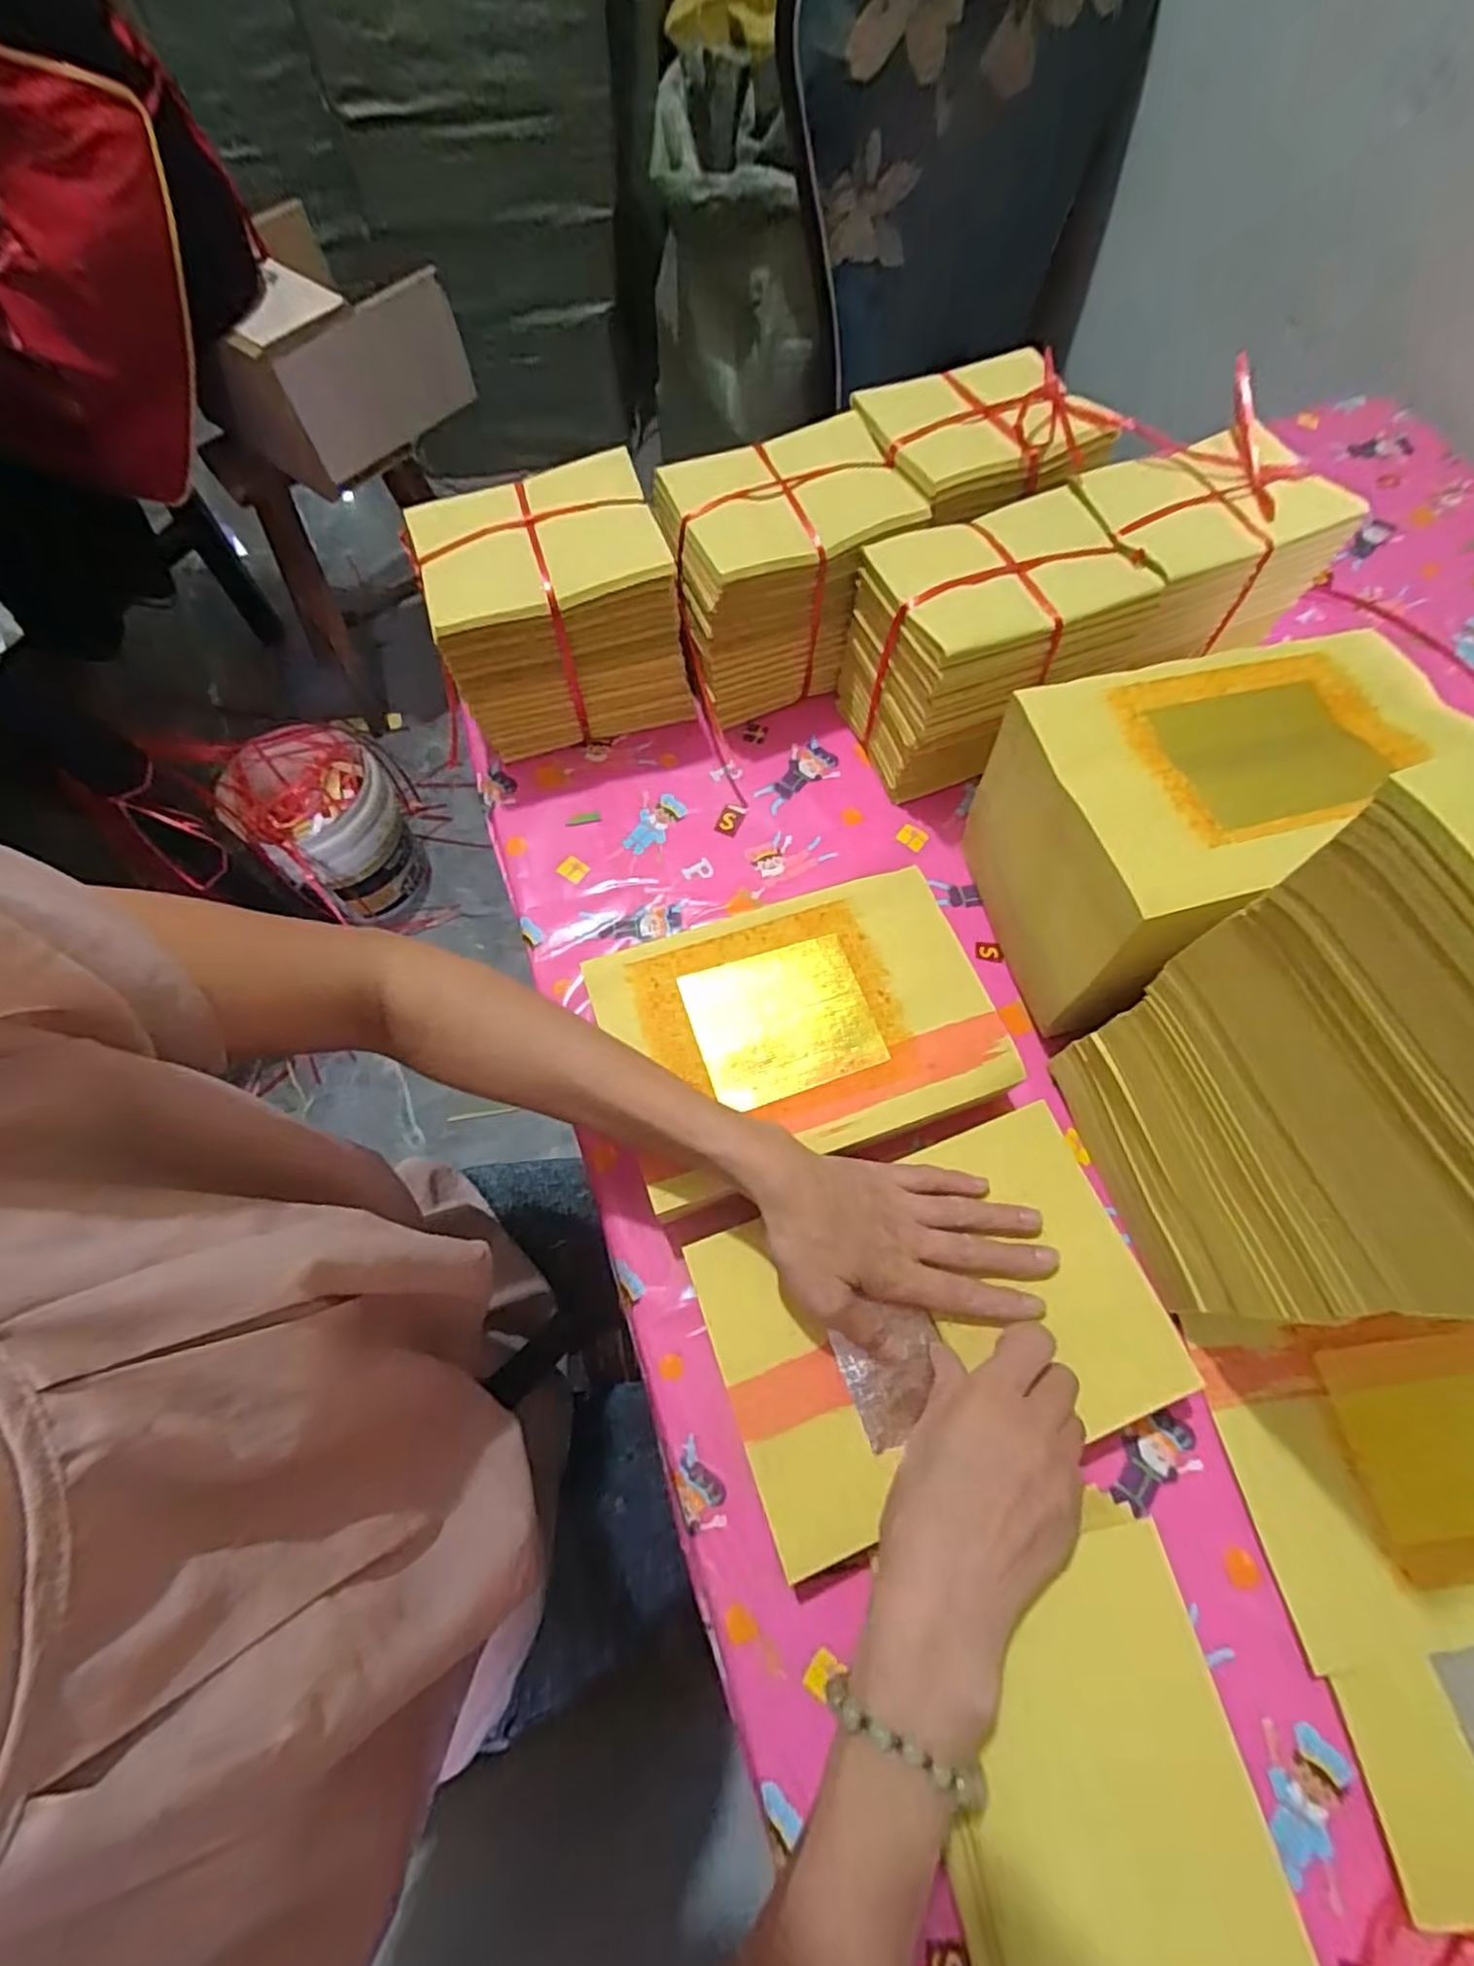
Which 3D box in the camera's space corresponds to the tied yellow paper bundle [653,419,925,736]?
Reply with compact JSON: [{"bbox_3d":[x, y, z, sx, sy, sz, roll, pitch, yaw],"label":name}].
[{"bbox_3d":[0.036,-0.311,0.560,0.171,0.133,0.123,-18,68,-7],"label":"tied yellow paper bundle"}]

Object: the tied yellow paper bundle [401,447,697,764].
[{"bbox_3d":[-0.133,-0.273,0.541,0.163,0.139,0.117,-16,68,-6],"label":"tied yellow paper bundle"}]

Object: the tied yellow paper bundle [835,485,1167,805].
[{"bbox_3d":[0.184,-0.248,0.533,0.185,0.132,0.123,-20,68,-8],"label":"tied yellow paper bundle"}]

